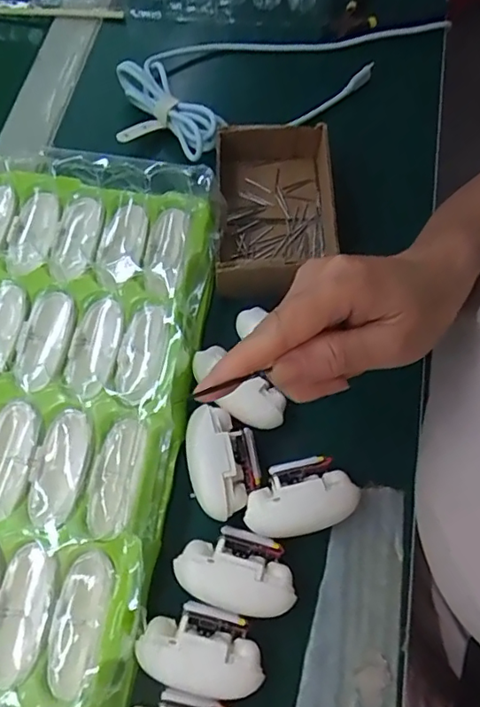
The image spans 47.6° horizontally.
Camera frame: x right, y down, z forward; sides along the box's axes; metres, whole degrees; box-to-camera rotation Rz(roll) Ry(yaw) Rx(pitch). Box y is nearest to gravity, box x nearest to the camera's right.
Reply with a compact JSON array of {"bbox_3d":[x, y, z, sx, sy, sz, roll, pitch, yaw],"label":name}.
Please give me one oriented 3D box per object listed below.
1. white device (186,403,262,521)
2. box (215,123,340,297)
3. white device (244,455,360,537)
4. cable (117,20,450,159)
[{"bbox_3d":[-0.010,0.060,0.315,0.040,0.017,0.063,-6,68,-5],"label":"white device"},{"bbox_3d":[0.027,-0.102,0.386,0.085,0.039,0.130,1,68,-2],"label":"box"},{"bbox_3d":[0.034,0.083,0.315,0.062,0.023,0.040,-12,69,-7],"label":"white device"},{"bbox_3d":[0.034,-0.240,0.442,0.293,0.025,0.111,-27,71,-13],"label":"cable"}]

